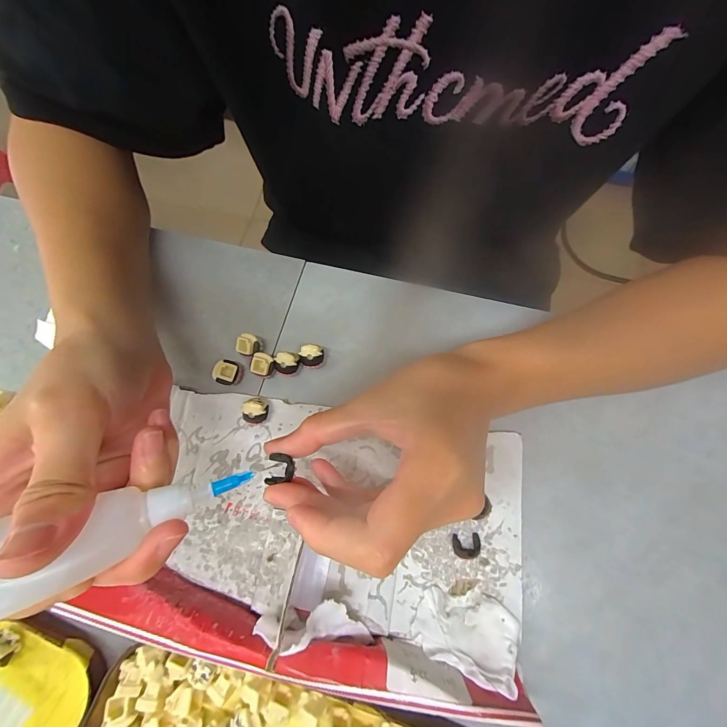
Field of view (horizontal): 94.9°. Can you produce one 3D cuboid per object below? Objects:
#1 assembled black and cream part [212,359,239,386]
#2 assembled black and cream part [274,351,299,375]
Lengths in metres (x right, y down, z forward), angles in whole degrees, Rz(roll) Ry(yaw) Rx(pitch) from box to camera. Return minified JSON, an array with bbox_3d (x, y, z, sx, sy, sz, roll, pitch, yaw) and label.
[{"bbox_3d":[-0.091,0.006,0.221,0.016,0.010,0.016,0,70,0],"label":"assembled black and cream part"},{"bbox_3d":[-0.051,0.001,0.224,0.016,0.015,0.013,12,73,4],"label":"assembled black and cream part"}]

